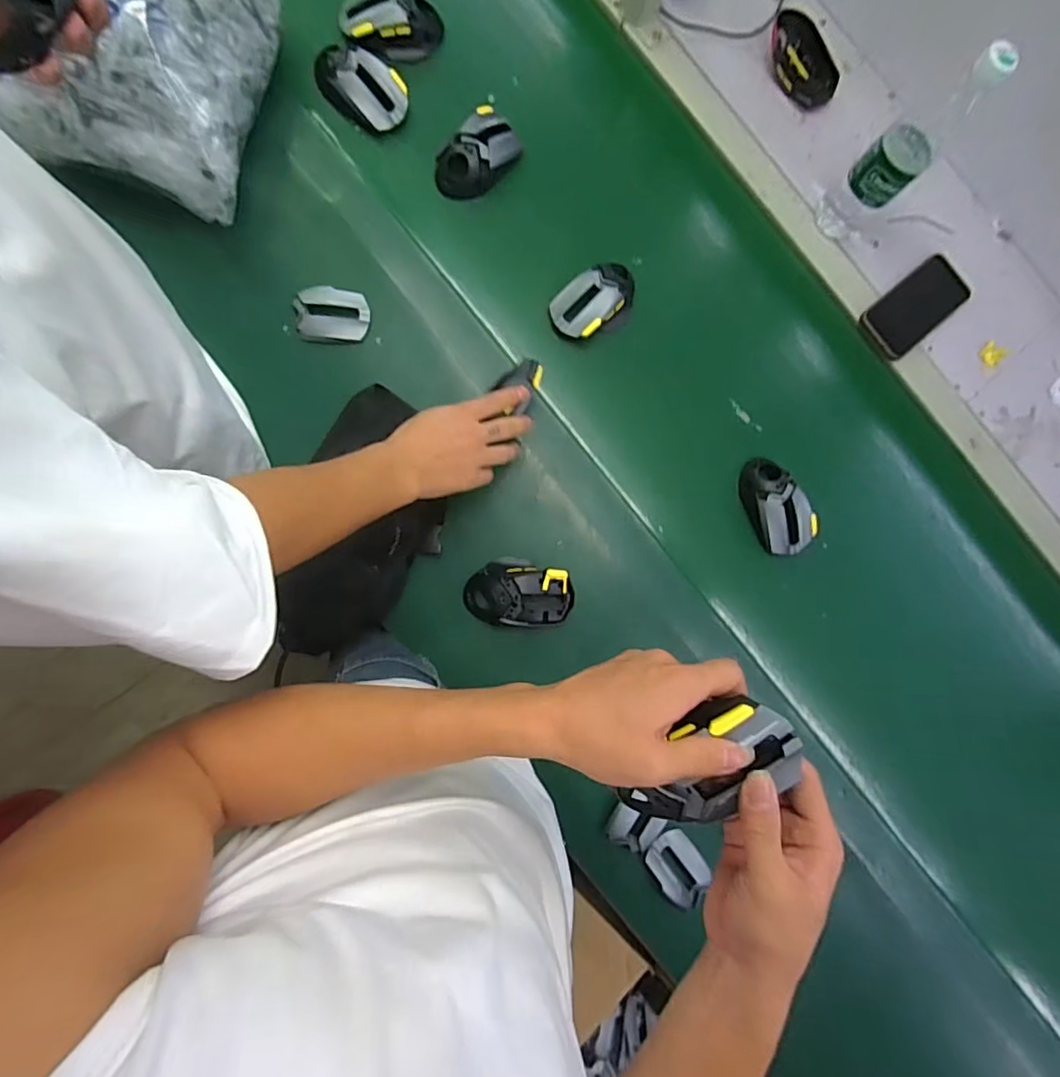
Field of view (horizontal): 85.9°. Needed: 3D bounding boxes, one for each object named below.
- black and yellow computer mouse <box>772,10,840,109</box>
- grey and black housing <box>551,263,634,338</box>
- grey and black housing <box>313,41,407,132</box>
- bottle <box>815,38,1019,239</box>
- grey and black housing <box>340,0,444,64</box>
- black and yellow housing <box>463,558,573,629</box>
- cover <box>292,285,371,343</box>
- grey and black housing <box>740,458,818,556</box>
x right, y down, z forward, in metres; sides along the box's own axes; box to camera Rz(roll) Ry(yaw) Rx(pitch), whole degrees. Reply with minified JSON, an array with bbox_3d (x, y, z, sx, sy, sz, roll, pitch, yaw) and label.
[{"bbox_3d":[0.358,-0.628,0.750,0.072,0.032,0.120,-37,90,-9],"label":"black and yellow computer mouse"},{"bbox_3d":[0.077,-0.282,0.671,0.114,0.031,0.060,-41,91,-9],"label":"grey and black housing"},{"bbox_3d":[-0.194,-0.522,0.658,0.067,0.041,0.108,-45,91,-9],"label":"grey and black housing"},{"bbox_3d":[0.417,-0.432,0.634,0.068,0.231,0.063,1,85,-7],"label":"bottle"},{"bbox_3d":[-0.159,-0.599,0.669,0.116,0.042,0.069,-15,87,-8],"label":"grey and black housing"},{"bbox_3d":[-0.011,0.059,0.628,0.117,0.028,0.072,4,84,-7],"label":"black and yellow housing"},{"bbox_3d":[-0.221,-0.249,0.632,0.080,0.016,0.055,0,85,-7],"label":"cover"},{"bbox_3d":[0.295,-0.039,0.682,0.060,0.036,0.118,-18,87,-9],"label":"grey and black housing"}]

